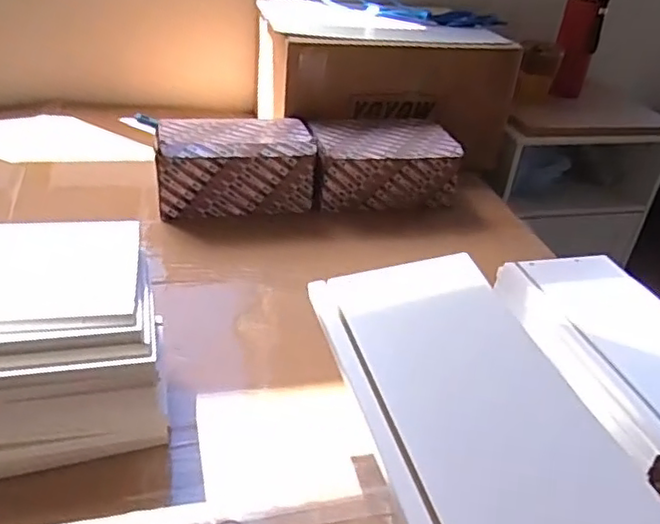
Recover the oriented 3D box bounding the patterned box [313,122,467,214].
[{"bbox_3d":[0.077,-0.167,1.061,0.260,0.108,0.155,-2,32,-13],"label":"patterned box"}]

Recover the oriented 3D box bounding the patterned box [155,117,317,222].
[{"bbox_3d":[-0.151,-0.152,0.994,0.234,0.114,0.129,-3,32,-14],"label":"patterned box"}]

